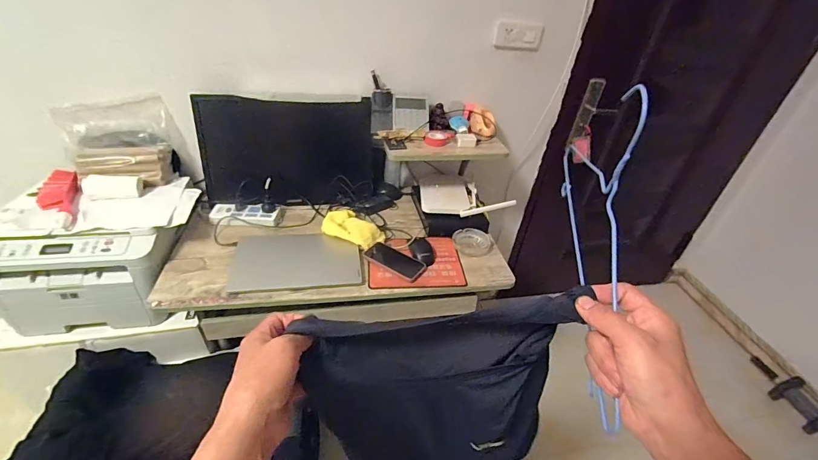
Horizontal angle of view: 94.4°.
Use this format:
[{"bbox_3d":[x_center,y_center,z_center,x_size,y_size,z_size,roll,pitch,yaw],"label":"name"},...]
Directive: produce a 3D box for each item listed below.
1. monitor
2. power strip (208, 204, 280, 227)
[{"bbox_3d":[-0.346,-0.235,1.147,0.514,0.312,0.082,-4,19,-13],"label":"monitor"},{"bbox_3d":[-0.473,-0.041,1.099,0.186,0.031,0.068,1,38,-7],"label":"power strip"}]

